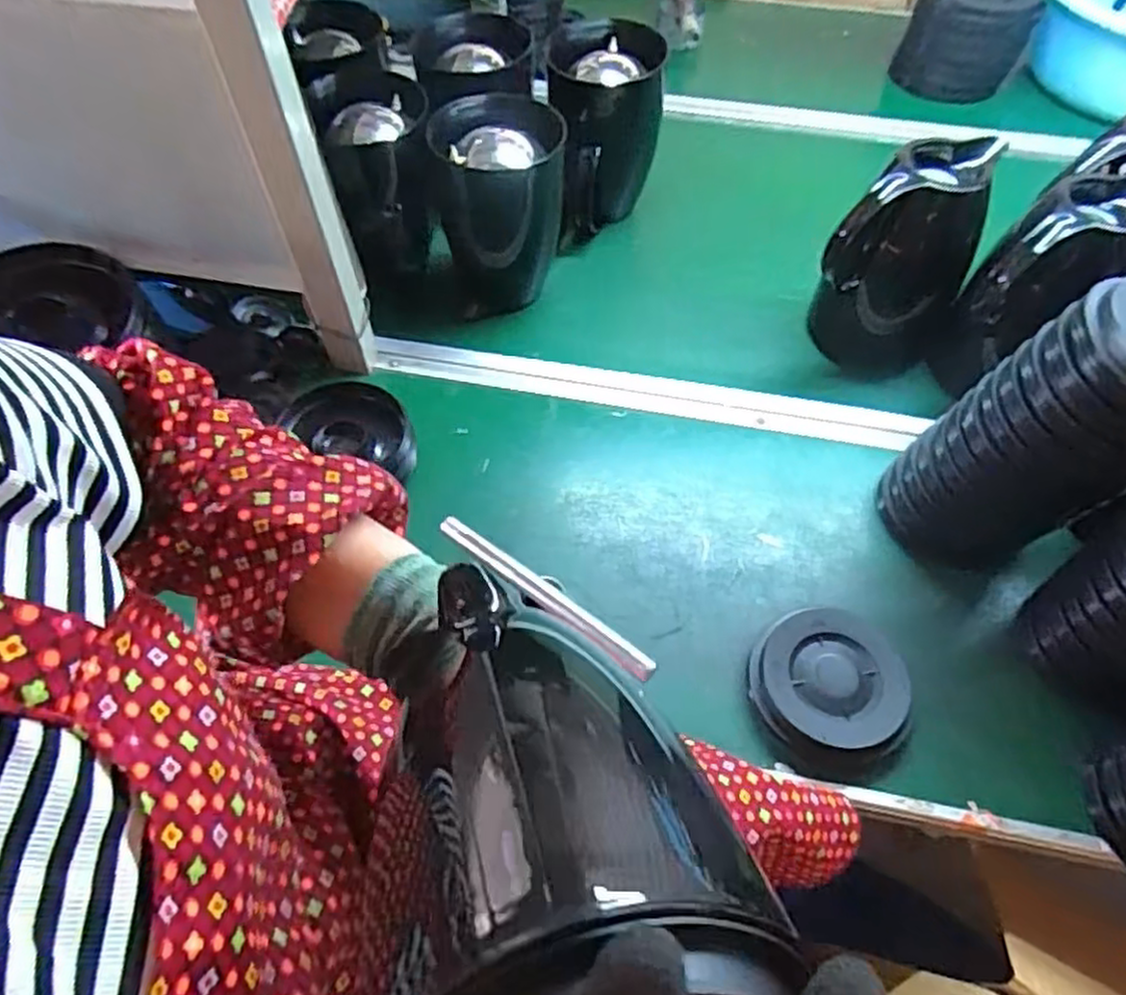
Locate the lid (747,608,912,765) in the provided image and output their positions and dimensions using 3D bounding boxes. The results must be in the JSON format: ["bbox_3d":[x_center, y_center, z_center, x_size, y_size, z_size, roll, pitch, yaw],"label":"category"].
[{"bbox_3d":[0.204,0.143,0.560,0.110,0.029,0.112,0,55,0],"label":"lid"}]

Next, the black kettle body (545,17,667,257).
[{"bbox_3d":[0.038,-0.407,0.814,0.131,0.185,0.117,-21,58,-14],"label":"black kettle body"}]

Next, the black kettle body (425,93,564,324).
[{"bbox_3d":[-0.063,-0.295,0.750,0.125,0.183,0.107,-1,55,-1],"label":"black kettle body"}]

